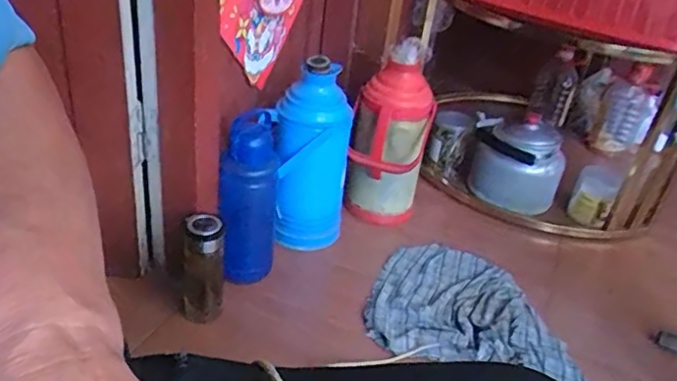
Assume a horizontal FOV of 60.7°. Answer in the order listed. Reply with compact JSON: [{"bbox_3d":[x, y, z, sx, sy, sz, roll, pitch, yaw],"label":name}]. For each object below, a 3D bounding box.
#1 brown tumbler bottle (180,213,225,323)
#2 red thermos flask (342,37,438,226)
[{"bbox_3d":[-0.227,0.130,0.964,0.069,0.202,0.062,-1,33,-14],"label":"brown tumbler bottle"},{"bbox_3d":[0.101,-0.090,1.223,0.156,0.417,0.129,9,32,3],"label":"red thermos flask"}]

